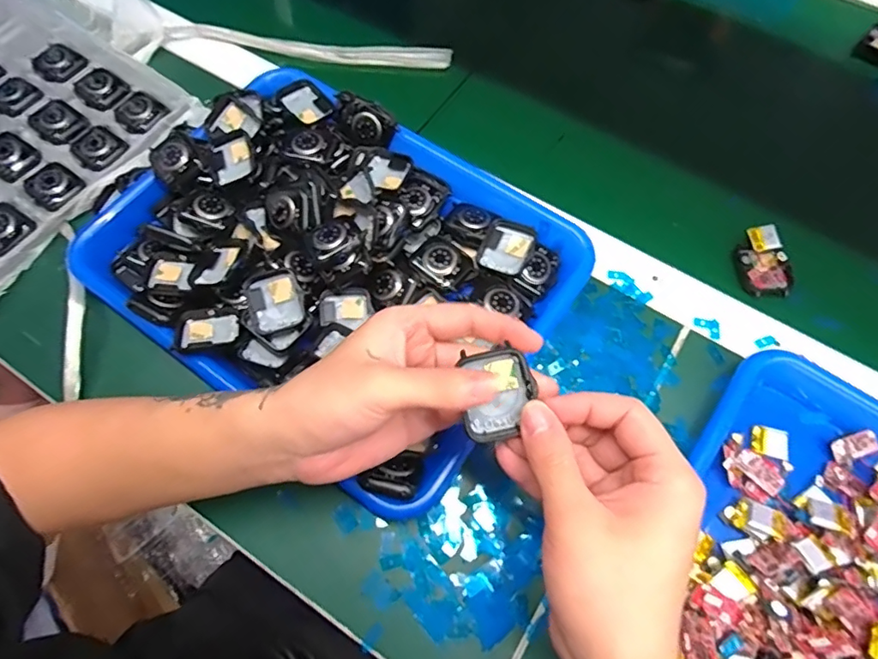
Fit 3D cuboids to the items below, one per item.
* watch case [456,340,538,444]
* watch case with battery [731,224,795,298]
[{"bbox_3d":[0.030,0.033,0.265,0.035,0.012,0.046,-8,95,-10],"label":"watch case"},{"bbox_3d":[0.255,-0.053,0.413,0.038,0.016,0.055,-6,67,-1],"label":"watch case with battery"}]

